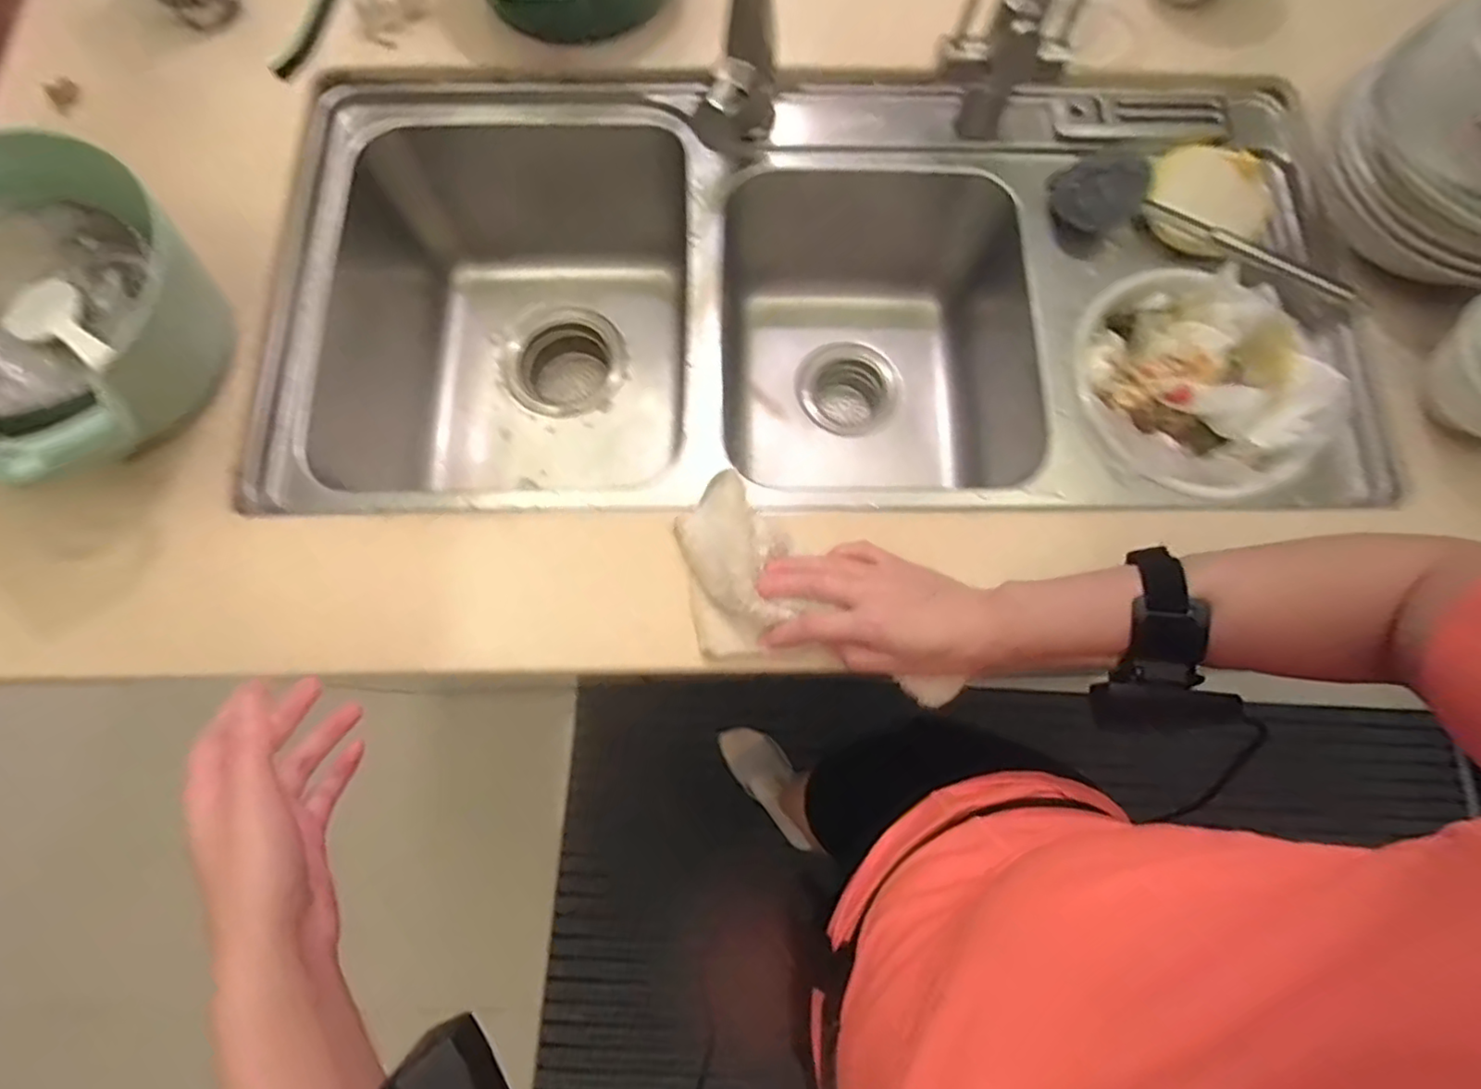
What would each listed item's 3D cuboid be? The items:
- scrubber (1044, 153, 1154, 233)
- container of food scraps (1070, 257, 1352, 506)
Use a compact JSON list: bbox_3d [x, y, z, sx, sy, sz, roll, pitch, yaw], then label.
[{"bbox_3d":[0.337,-0.333,0.598,0.084,0.032,0.073,-26,77,-8],"label":"scrubber"},{"bbox_3d":[0.396,-0.144,0.572,0.218,0.050,0.212,0,75,-1],"label":"container of food scraps"}]

